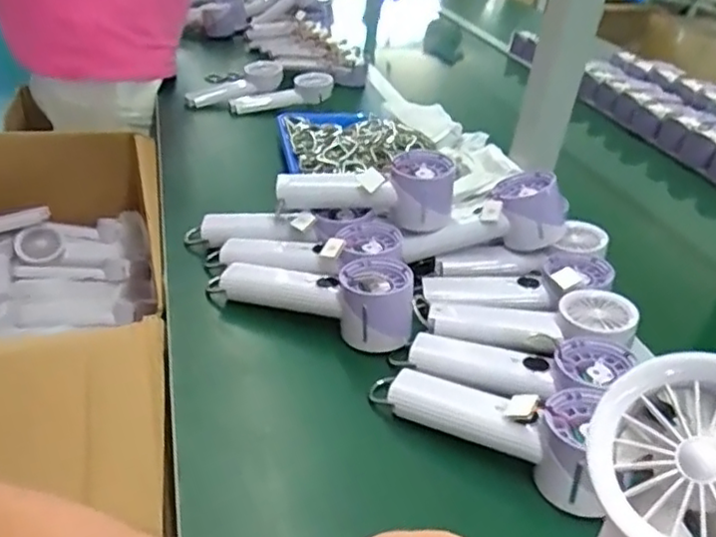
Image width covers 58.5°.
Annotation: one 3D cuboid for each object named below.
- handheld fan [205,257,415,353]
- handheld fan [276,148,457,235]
[{"bbox_3d":[-0.041,0.013,0.580,0.197,0.055,0.069,18,35,17],"label":"handheld fan"},{"bbox_3d":[0.007,-0.079,0.637,0.173,0.061,0.058,2,33,-8],"label":"handheld fan"}]

